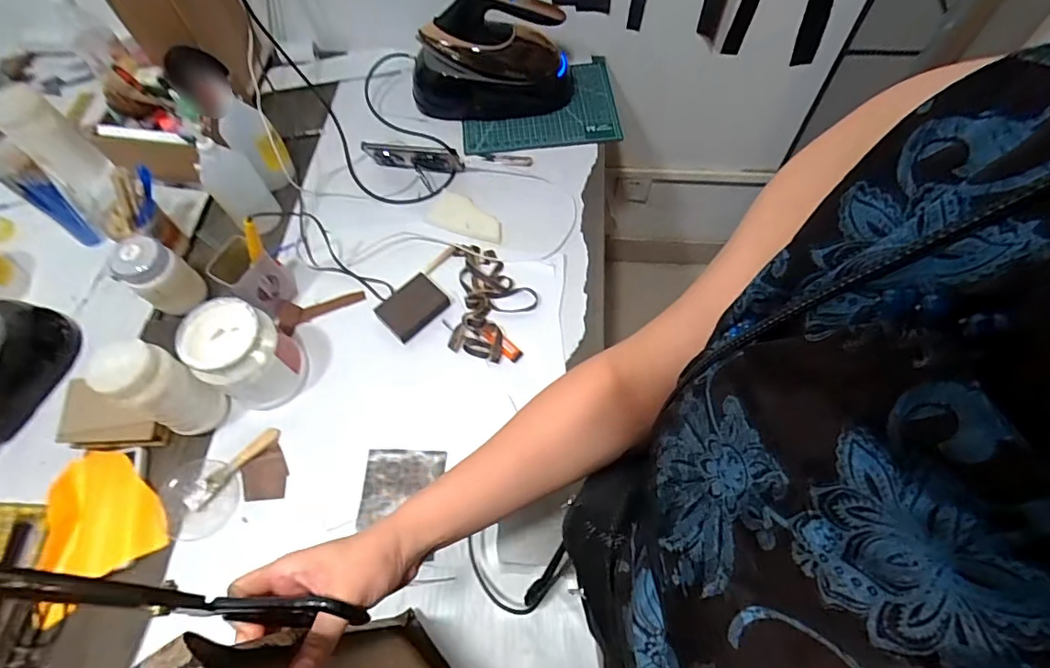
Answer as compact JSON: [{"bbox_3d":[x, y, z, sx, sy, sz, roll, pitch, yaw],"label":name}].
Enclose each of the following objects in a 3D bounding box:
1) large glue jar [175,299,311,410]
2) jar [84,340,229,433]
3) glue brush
[{"bbox_3d":[-0.378,0.030,0.704,0.107,0.133,0.107,0,63,1],"label":"large glue jar"},{"bbox_3d":[-0.452,0.075,0.659,0.081,0.174,0.075,0,63,1],"label":"jar"},{"bbox_3d":[-0.397,0.180,0.702,0.026,0.009,0.136,38,70,18],"label":"glue brush"}]

